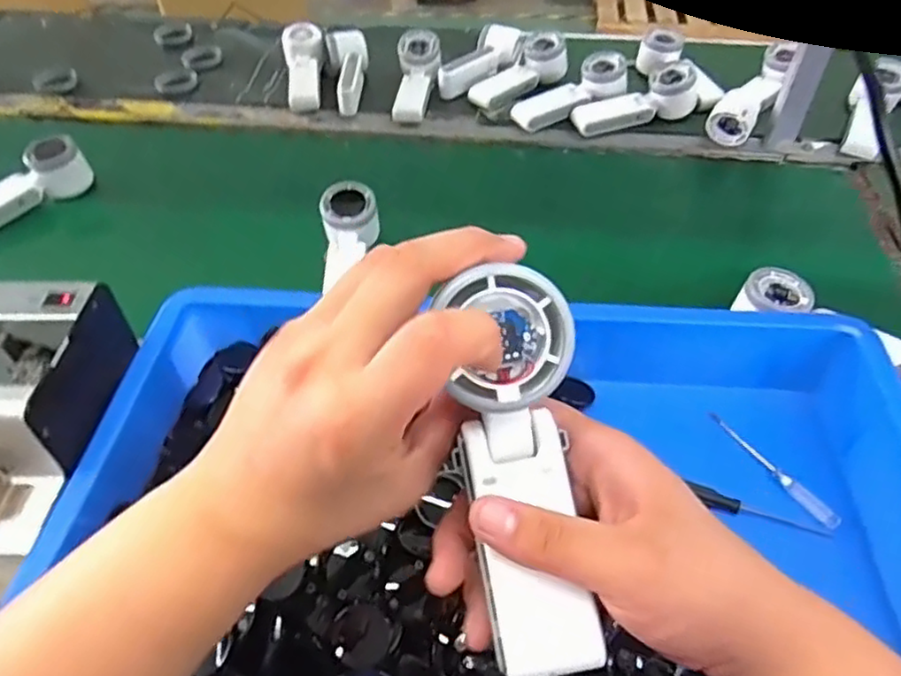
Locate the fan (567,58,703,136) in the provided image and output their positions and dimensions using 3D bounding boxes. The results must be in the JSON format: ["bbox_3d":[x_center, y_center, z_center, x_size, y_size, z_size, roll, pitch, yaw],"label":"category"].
[{"bbox_3d":[0.245,-0.312,0.895,0.171,0.056,0.050,-20,47,1],"label":"fan"}]

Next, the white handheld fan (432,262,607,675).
[{"bbox_3d":[0.028,0.053,0.271,0.058,0.027,0.158,-1,89,0],"label":"white handheld fan"}]

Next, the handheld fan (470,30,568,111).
[{"bbox_3d":[0.097,-0.376,0.954,0.168,0.064,0.069,-35,55,-29],"label":"handheld fan"}]

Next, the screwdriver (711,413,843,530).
[{"bbox_3d":[0.249,0.099,0.520,0.015,0.012,0.120,-20,49,-18],"label":"screwdriver"}]

